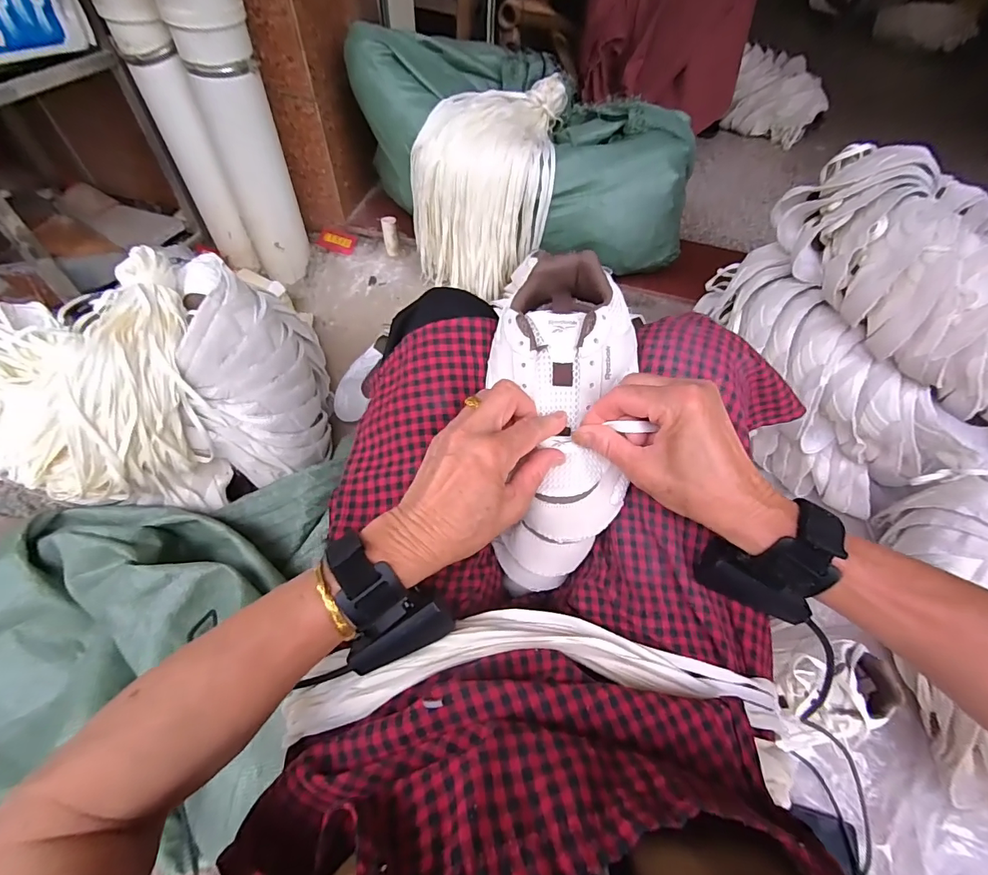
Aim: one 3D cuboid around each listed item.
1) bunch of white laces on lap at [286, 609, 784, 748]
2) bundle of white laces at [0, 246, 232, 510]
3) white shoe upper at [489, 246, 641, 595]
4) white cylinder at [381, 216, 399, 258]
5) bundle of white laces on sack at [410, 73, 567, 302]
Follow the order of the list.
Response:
[{"bbox_3d":[0.025,0.161,0.317,0.331,0.055,0.077,0,58,-4],"label":"bunch of white laces on lap"},{"bbox_3d":[-0.556,-0.081,0.657,0.239,0.216,0.344,-12,60,-11],"label":"bundle of white laces"},{"bbox_3d":[0.052,-0.008,0.366,0.107,0.061,0.275,2,91,-3],"label":"white shoe upper"},{"bbox_3d":[-0.230,-0.449,1.007,0.032,0.080,0.027,-8,37,-9],"label":"white cylinder"},{"bbox_3d":[-0.016,-0.501,0.892,0.250,0.266,0.302,8,58,1],"label":"bundle of white laces on sack"}]

